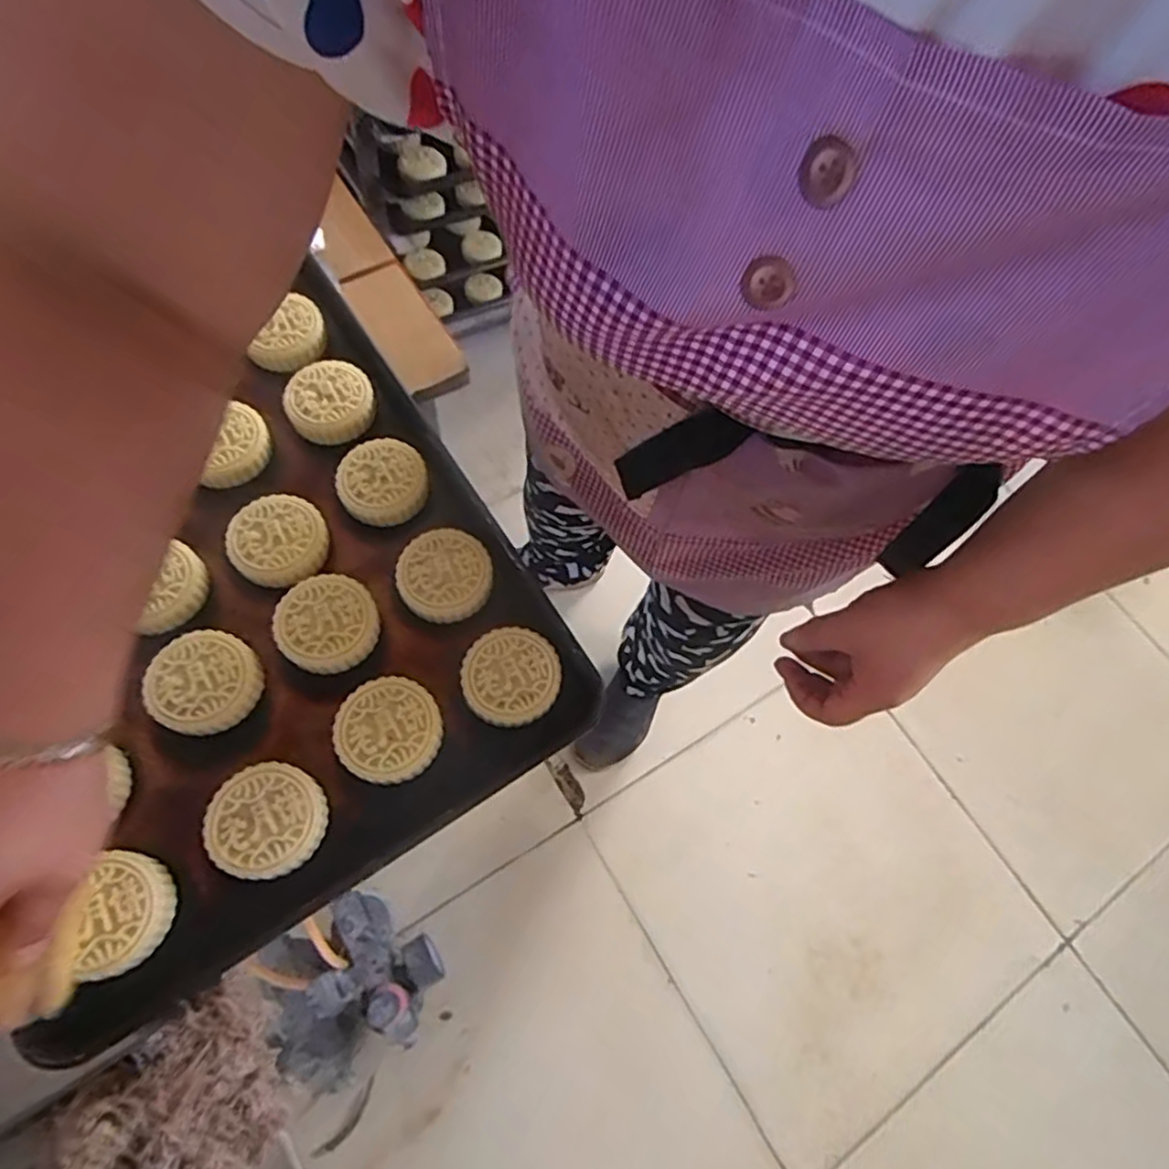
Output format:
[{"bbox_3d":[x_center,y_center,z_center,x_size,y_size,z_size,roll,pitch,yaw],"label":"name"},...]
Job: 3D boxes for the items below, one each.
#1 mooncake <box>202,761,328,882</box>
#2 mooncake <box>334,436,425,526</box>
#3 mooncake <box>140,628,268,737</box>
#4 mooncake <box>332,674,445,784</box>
[{"bbox_3d":[-0.209,0.156,0.449,0.068,0.023,0.068,3,65,-6],"label":"mooncake"},{"bbox_3d":[-0.166,-0.085,0.555,0.068,0.019,0.070,3,65,-6],"label":"mooncake"},{"bbox_3d":[-0.268,0.069,0.481,0.069,0.030,0.065,-39,76,-21],"label":"mooncake"},{"bbox_3d":[-0.138,0.102,0.479,0.069,0.020,0.069,3,65,-6],"label":"mooncake"}]

